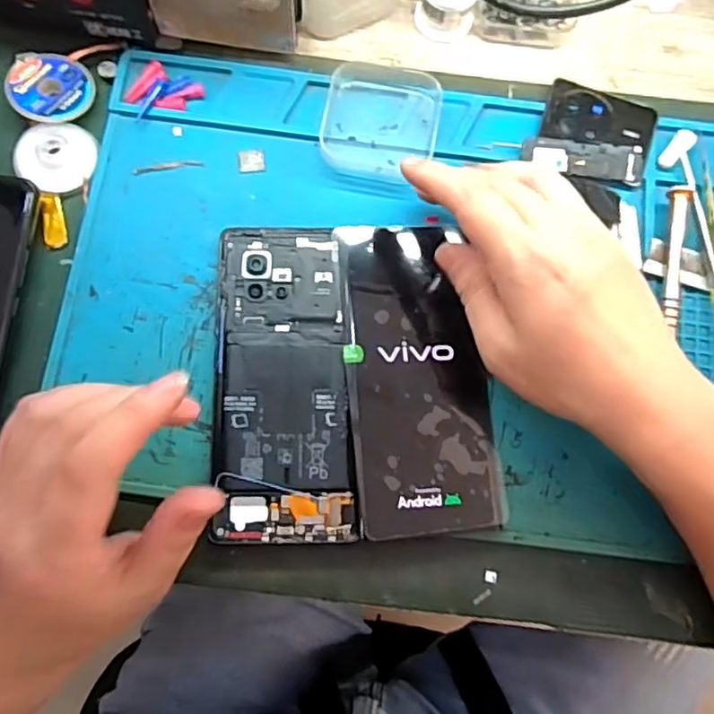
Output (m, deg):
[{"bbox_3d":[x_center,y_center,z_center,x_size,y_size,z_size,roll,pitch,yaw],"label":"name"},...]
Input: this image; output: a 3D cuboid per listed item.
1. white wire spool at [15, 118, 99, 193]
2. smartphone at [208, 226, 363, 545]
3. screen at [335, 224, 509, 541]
[{"bbox_3d":[-0.166,-0.112,0.345,0.036,0.013,0.040,39,79,7],"label":"white wire spool"},{"bbox_3d":[-0.037,0.011,0.321,0.070,0.007,0.162,-1,77,-1],"label":"smartphone"},{"bbox_3d":[0.033,0.007,0.323,0.073,0.005,0.160,-3,77,-8],"label":"screen"}]

